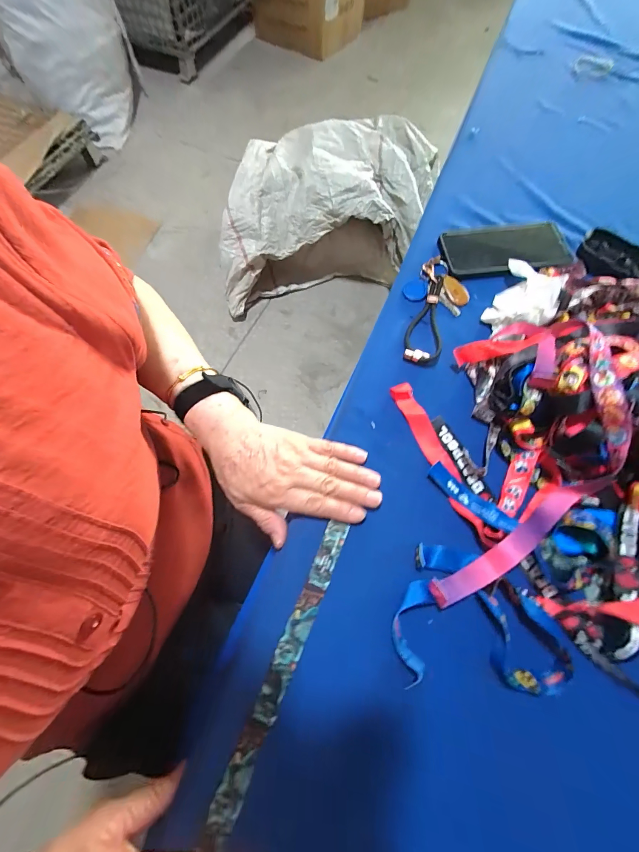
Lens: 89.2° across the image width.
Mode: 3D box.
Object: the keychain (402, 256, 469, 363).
[{"bbox_3d":[0.133,-0.145,0.402,0.075,0.013,0.148,29,73,11],"label":"keychain"}]

